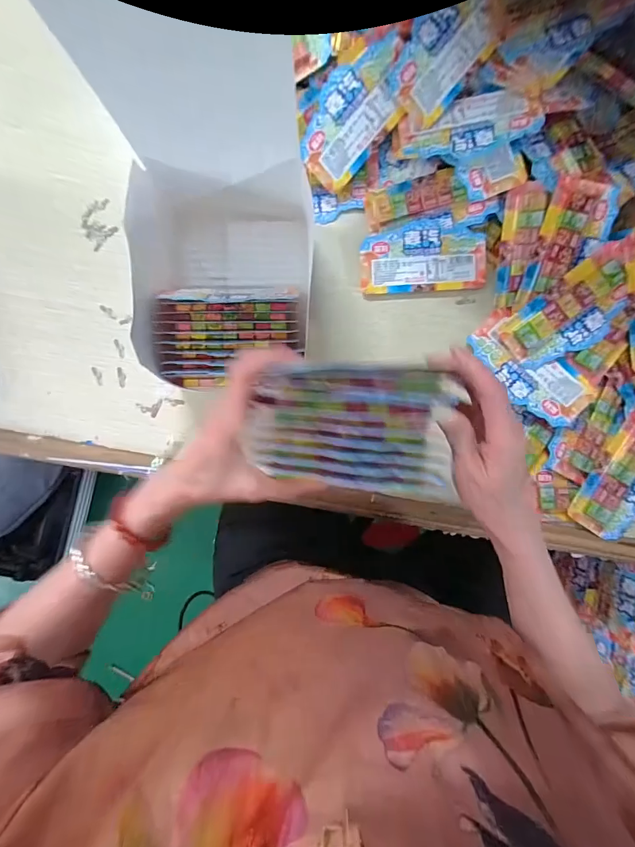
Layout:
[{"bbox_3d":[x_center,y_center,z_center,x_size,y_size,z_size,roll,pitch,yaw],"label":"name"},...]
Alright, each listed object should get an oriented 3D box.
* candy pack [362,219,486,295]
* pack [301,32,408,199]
[{"bbox_3d":[0.123,-0.195,0.427,0.143,0.009,0.079,-3,90,0],"label":"candy pack"},{"bbox_3d":[0.039,-0.334,0.396,0.076,0.006,0.138,39,106,-19],"label":"pack"}]

